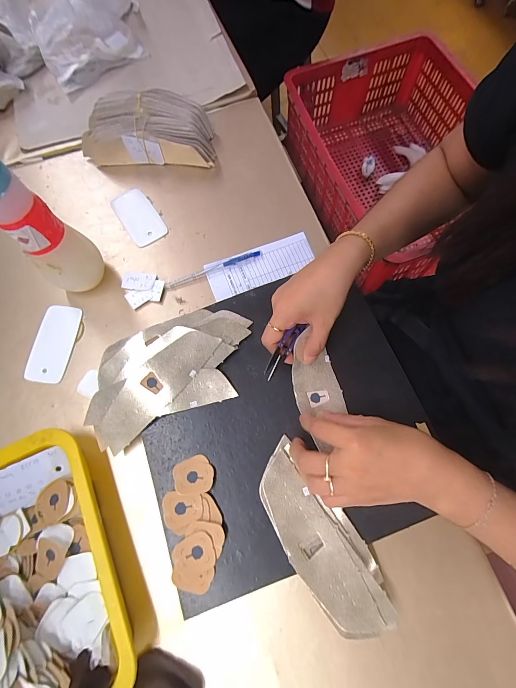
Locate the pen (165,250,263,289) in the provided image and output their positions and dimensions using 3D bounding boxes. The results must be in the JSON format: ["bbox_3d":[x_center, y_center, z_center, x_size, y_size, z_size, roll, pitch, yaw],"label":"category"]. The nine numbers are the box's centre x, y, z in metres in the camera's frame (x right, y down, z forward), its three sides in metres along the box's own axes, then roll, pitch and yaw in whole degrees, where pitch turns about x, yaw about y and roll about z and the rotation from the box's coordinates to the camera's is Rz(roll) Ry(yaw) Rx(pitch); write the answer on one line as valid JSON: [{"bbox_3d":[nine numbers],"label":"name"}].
[{"bbox_3d":[-0.063,-0.105,0.429,0.136,0.007,0.011,-21,73,-6],"label":"pen"}]

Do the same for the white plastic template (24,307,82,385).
[{"bbox_3d":[-0.265,-0.001,0.403,0.051,0.004,0.101,8,75,1],"label":"white plastic template"}]

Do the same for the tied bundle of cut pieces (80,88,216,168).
[{"bbox_3d":[-0.166,-0.328,0.474,0.194,0.059,0.087,3,72,2],"label":"tied bundle of cut pieces"}]

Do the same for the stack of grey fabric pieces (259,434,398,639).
[{"bbox_3d":[0.060,0.189,0.302,0.067,0.016,0.181,-33,76,-10],"label":"stack of grey fabric pieces"}]

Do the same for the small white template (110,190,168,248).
[{"bbox_3d":[-0.177,-0.190,0.458,0.051,0.004,0.101,-33,74,-10],"label":"small white template"}]

